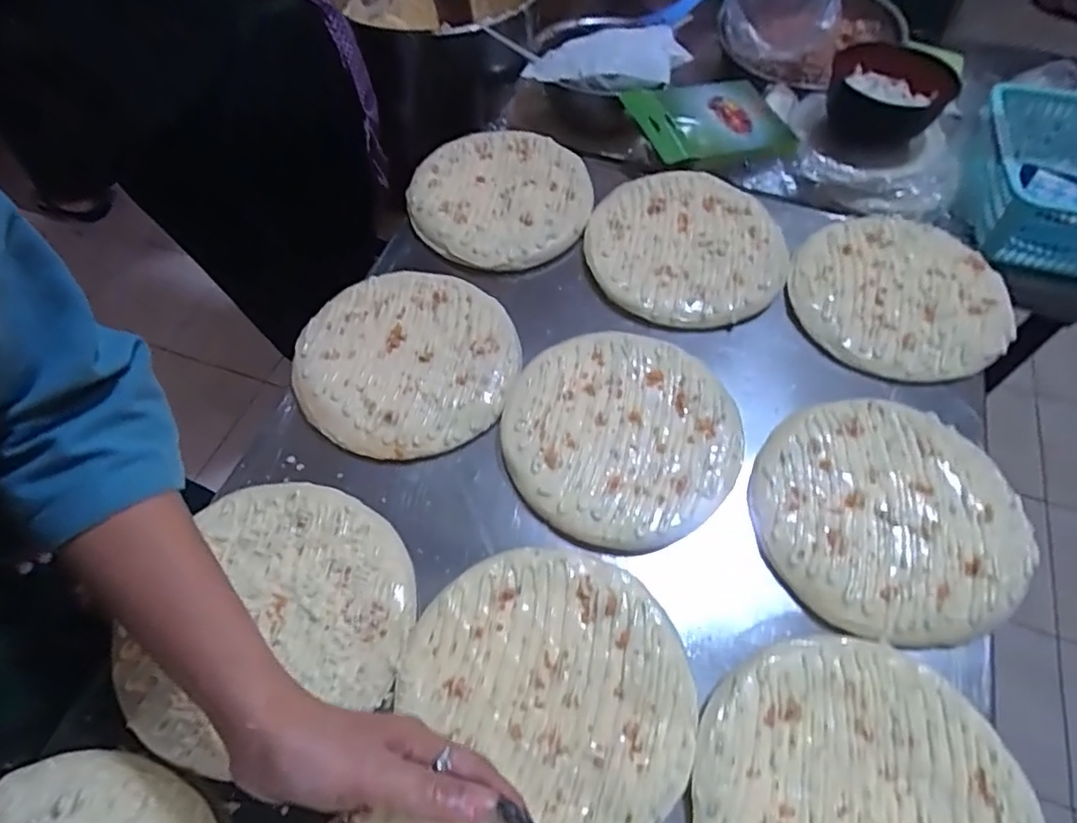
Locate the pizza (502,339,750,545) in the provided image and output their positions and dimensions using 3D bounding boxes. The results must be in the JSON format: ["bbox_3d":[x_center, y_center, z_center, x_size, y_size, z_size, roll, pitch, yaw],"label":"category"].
[{"bbox_3d":[0.070,0.016,0.513,0.196,0.014,0.196,0,59,0],"label":"pizza"}]

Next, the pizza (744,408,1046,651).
[{"bbox_3d":[0.273,0.075,0.462,0.196,0.015,0.185,-30,64,-16],"label":"pizza"}]

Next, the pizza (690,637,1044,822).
[{"bbox_3d":[0.202,0.247,0.370,0.201,0.015,0.191,0,59,0],"label":"pizza"}]

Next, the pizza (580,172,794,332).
[{"bbox_3d":[0.150,-0.172,0.614,0.186,0.021,0.199,0,59,0],"label":"pizza"}]

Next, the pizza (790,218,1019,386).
[{"bbox_3d":[0.352,-0.123,0.572,0.192,0.022,0.191,36,65,19],"label":"pizza"}]

